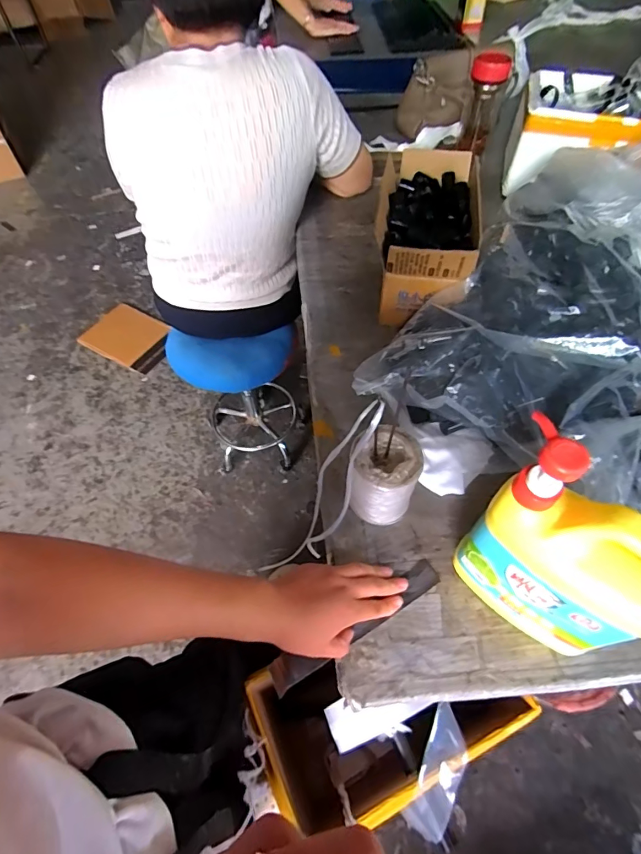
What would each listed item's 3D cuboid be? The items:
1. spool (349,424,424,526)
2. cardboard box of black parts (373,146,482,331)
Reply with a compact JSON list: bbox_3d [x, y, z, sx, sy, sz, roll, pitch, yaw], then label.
[{"bbox_3d":[0.073,0.058,0.507,0.077,0.104,0.083,-1,56,1],"label":"spool"},{"bbox_3d":[0.175,-0.323,0.730,0.152,0.140,0.310,7,57,6],"label":"cardboard box of black parts"}]

